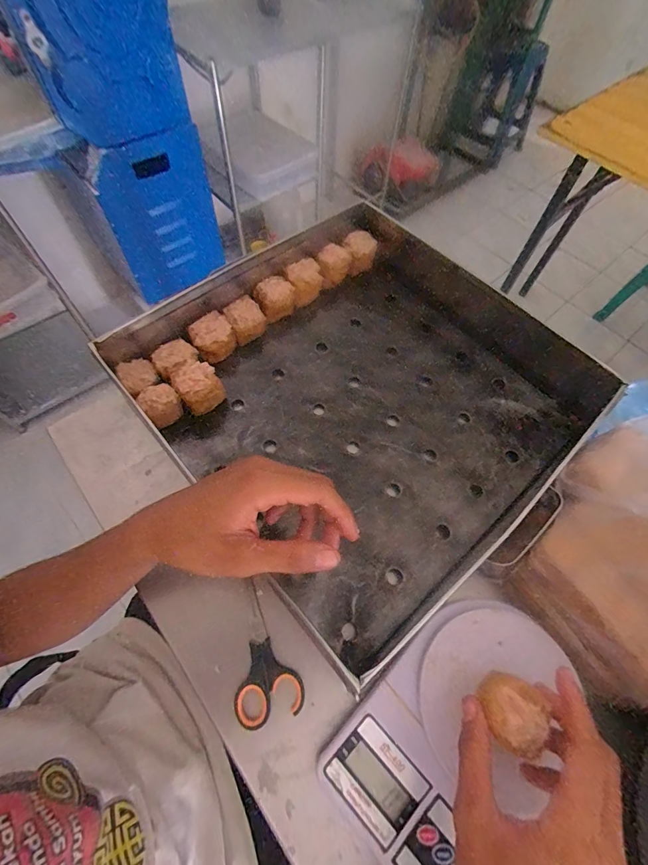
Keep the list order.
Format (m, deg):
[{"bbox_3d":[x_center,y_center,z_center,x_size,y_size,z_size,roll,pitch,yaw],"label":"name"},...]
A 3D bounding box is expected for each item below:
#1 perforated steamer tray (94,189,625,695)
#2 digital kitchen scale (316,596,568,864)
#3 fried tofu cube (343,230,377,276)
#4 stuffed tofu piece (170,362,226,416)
[{"bbox_3d":[0.067,-0.059,0.435,0.475,0.082,0.434,-36,70,-18],"label":"perforated steamer tray"},{"bbox_3d":[0.113,0.249,0.304,0.146,0.038,0.216,42,69,17],"label":"digital kitchen scale"},{"bbox_3d":[0.051,-0.252,0.519,0.049,0.036,0.035,-26,67,-15],"label":"fried tofu cube"},{"bbox_3d":[-0.141,-0.048,0.425,0.047,0.061,0.031,-29,68,-16],"label":"stuffed tofu piece"}]

